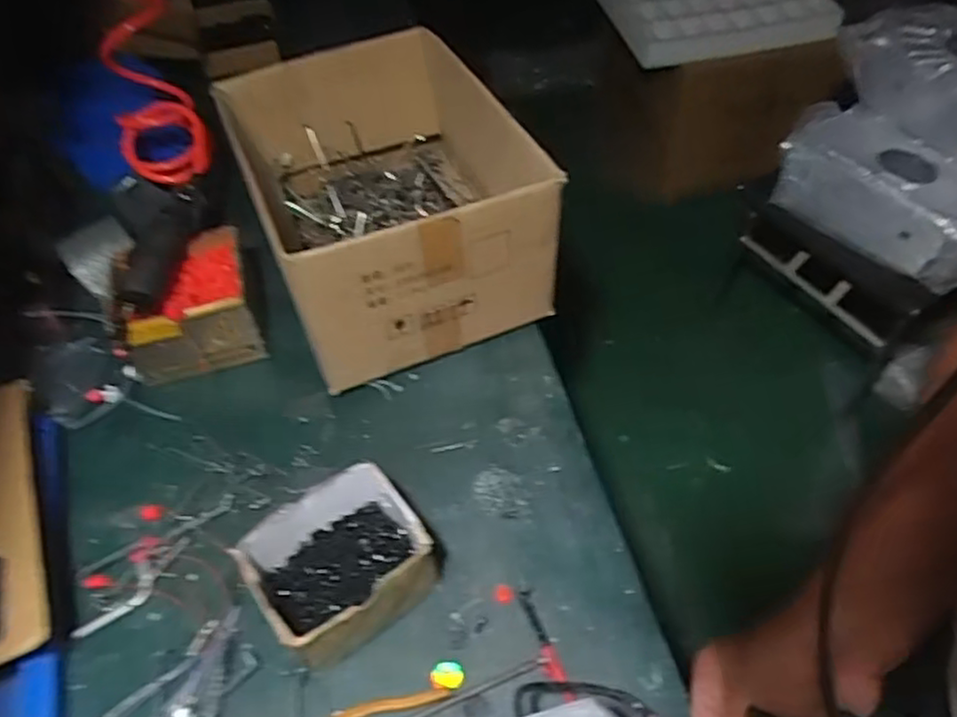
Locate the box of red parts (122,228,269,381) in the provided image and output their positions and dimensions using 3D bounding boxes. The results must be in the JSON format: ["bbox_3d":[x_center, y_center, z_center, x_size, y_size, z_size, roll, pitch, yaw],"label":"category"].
[{"bbox_3d":[-0.339,-0.067,0.843,0.150,0.097,0.148,-14,53,-7],"label":"box of red parts"}]

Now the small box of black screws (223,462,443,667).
[{"bbox_3d":[-0.122,0.185,0.636,0.141,0.101,0.123,-31,57,-18],"label":"small box of black screws"}]

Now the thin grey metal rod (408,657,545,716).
[{"bbox_3d":[-0.010,0.290,0.607,0.145,0.006,0.009,-19,54,-10],"label":"thin grey metal rod"}]

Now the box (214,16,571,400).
[{"bbox_3d":[-0.109,-0.207,0.868,0.307,0.208,0.400,-21,54,-12],"label":"box"}]

